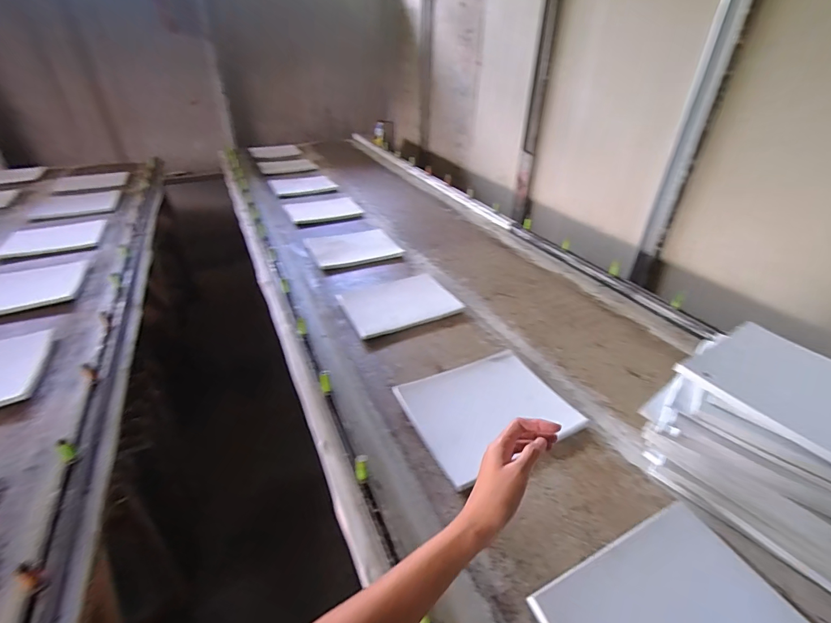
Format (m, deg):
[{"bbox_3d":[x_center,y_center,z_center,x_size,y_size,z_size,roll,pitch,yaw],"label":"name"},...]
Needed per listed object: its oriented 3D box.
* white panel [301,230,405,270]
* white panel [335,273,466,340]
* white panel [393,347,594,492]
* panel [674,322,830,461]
[{"bbox_3d":[-0.201,-0.209,1.270,0.271,0.014,0.217,-12,36,-20],"label":"white panel"},{"bbox_3d":[-0.040,-0.029,1.000,0.277,0.017,0.218,-15,37,-24],"label":"white panel"},{"bbox_3d":[0.128,0.172,0.710,0.265,0.009,0.218,-18,42,-19],"label":"white panel"},{"bbox_3d":[0.511,0.110,0.476,0.192,0.012,0.272,-23,39,-26],"label":"panel"}]

